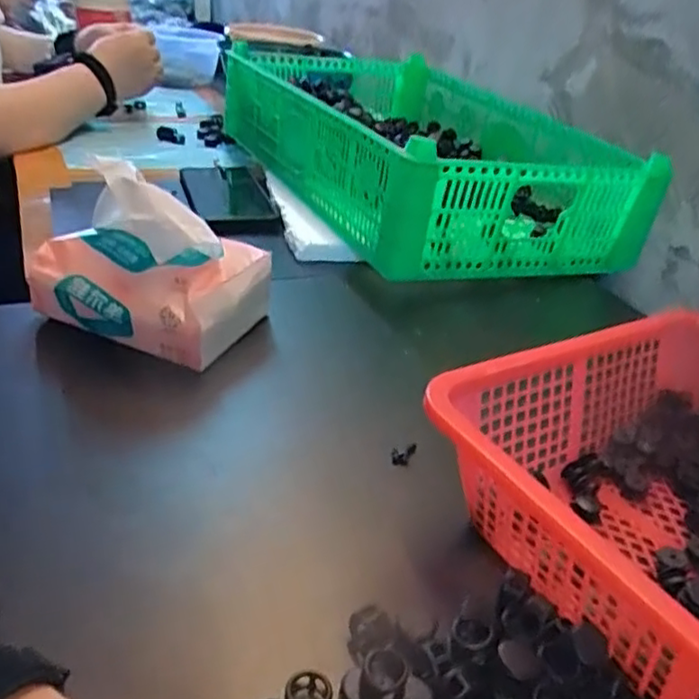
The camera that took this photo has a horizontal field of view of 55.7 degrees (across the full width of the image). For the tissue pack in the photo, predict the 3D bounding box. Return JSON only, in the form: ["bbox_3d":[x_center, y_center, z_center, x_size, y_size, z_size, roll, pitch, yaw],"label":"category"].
[{"bbox_3d":[-0.135,-0.058,0.445,0.138,0.111,0.090,15,31,12],"label":"tissue pack"}]

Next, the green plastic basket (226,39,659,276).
[{"bbox_3d":[0.064,-0.226,0.753,0.292,0.119,0.485,-9,35,-26],"label":"green plastic basket"}]

